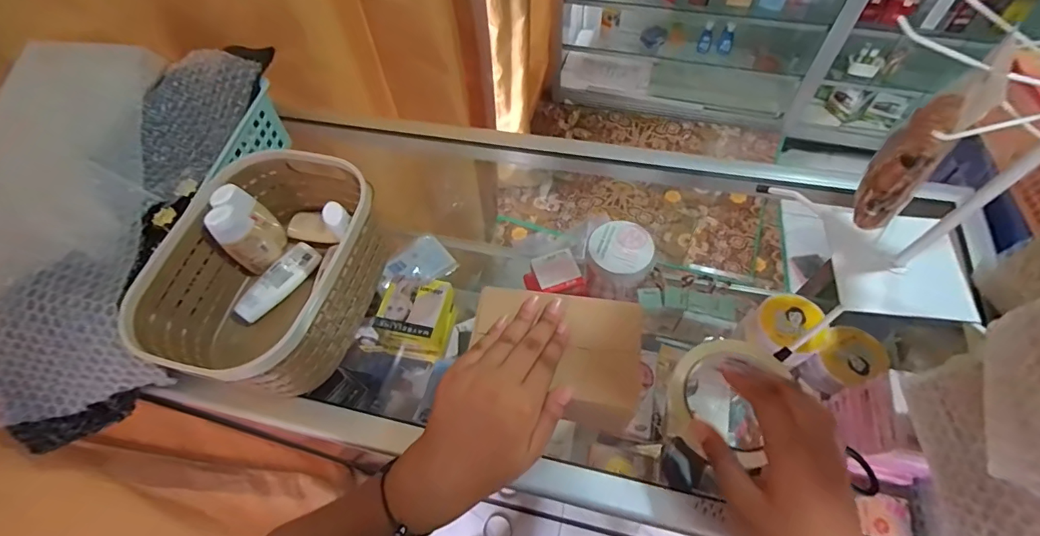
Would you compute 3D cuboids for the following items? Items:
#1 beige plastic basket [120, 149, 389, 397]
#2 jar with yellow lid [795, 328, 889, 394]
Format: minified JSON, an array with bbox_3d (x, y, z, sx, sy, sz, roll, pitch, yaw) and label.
[{"bbox_3d":[-0.224,0.003,0.428,0.158,0.099,0.210,8,61,9],"label":"beige plastic basket"},{"bbox_3d":[0.412,0.123,0.581,0.080,0.061,0.066,-30,62,-12],"label":"jar with yellow lid"}]

